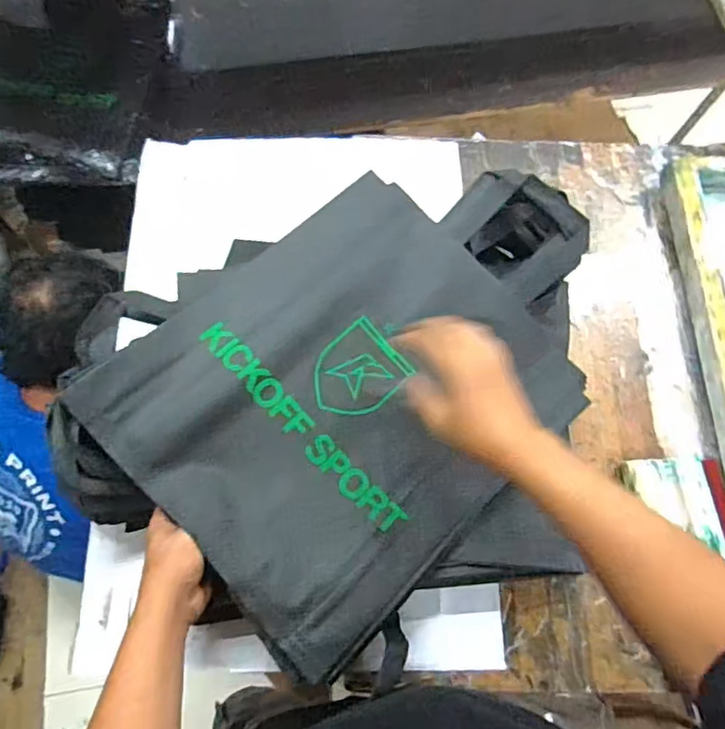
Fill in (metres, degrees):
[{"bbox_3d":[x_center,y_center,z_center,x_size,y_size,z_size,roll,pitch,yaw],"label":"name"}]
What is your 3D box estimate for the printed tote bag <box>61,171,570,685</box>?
[{"bbox_3d":[-0.016,0.029,0.611,0.444,0.034,0.389,-38,80,-21],"label":"printed tote bag"}]

